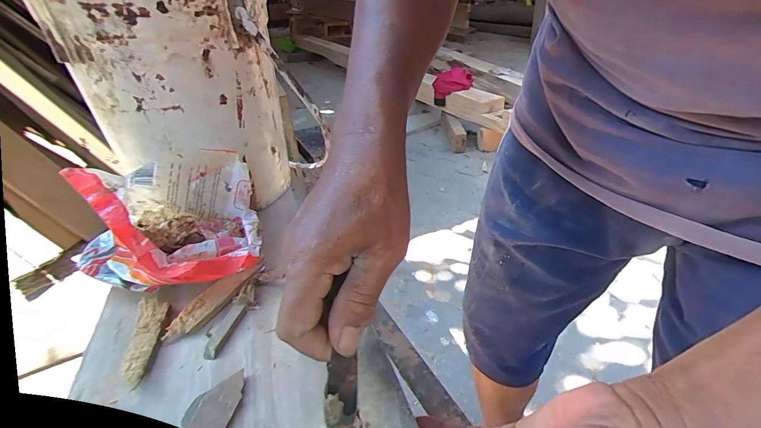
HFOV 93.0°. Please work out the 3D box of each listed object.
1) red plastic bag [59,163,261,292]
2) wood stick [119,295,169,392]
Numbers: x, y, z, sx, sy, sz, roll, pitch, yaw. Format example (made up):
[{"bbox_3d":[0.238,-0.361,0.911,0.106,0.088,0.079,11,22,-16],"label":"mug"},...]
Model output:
[{"bbox_3d":[-0.184,0.001,0.312,0.146,0.097,0.130,26,44,37],"label":"red plastic bag"},{"bbox_3d":[-0.170,0.089,0.261,0.021,0.008,0.074,-13,35,-13],"label":"wood stick"}]

